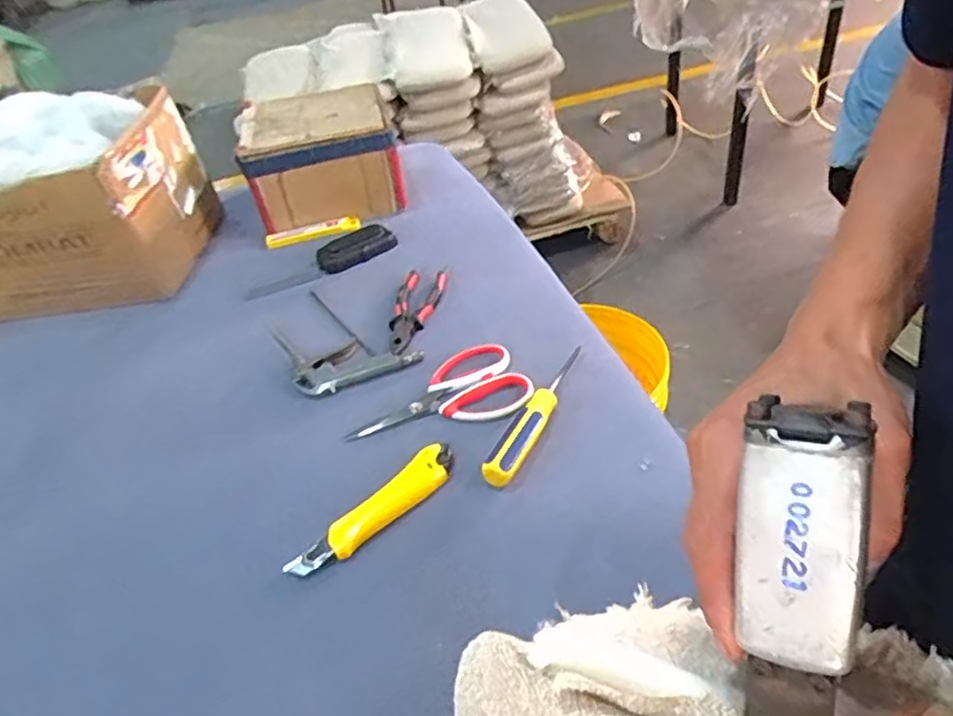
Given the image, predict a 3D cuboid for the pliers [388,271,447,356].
[{"bbox_3d":[-0.079,-0.057,0.797,0.054,0.013,0.154,6,43,17],"label":"pliers"}]

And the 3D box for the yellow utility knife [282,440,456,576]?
[{"bbox_3d":[-0.087,0.131,0.581,0.168,0.016,0.036,-34,46,-26],"label":"yellow utility knife"}]

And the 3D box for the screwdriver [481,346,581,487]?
[{"bbox_3d":[0.061,0.049,0.645,0.028,0.026,0.188,15,47,26],"label":"screwdriver"}]

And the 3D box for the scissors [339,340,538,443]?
[{"bbox_3d":[-0.042,0.040,0.683,0.184,0.016,0.104,-19,42,-11],"label":"scissors"}]

